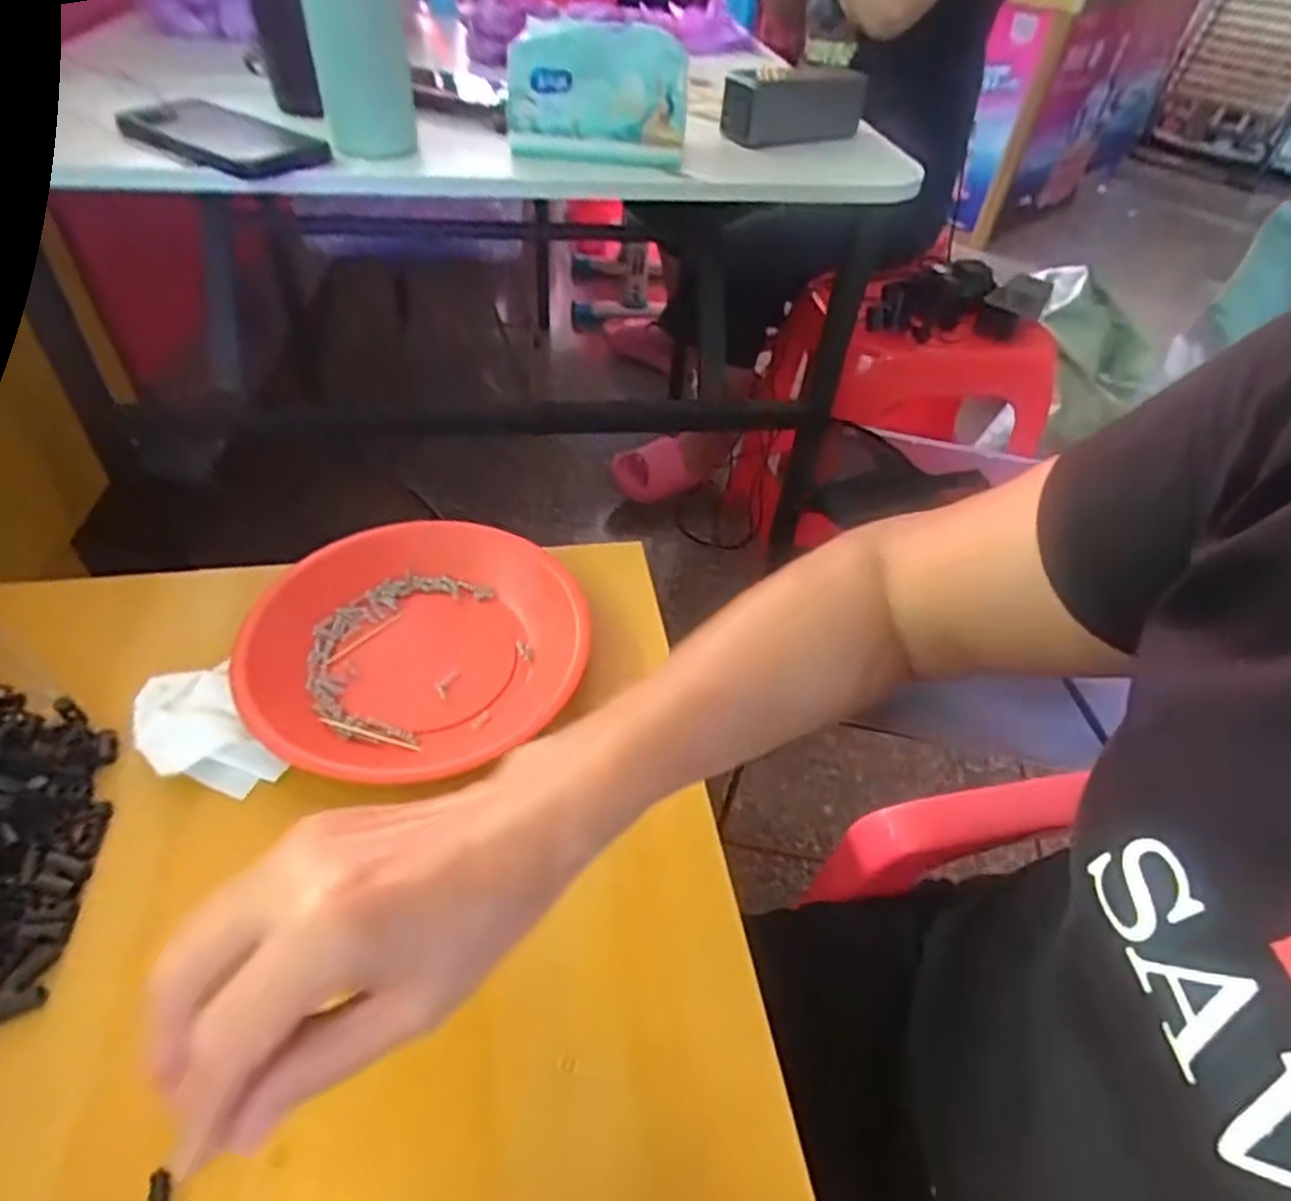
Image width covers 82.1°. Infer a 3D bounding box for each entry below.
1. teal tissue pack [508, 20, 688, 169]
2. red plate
[{"bbox_3d":[-0.040,-0.418,0.612,0.147,0.091,0.045,4,45,-2],"label":"teal tissue pack"},{"bbox_3d":[-0.139,0.024,0.450,0.195,0.031,0.174,-25,53,-28],"label":"red plate"}]

